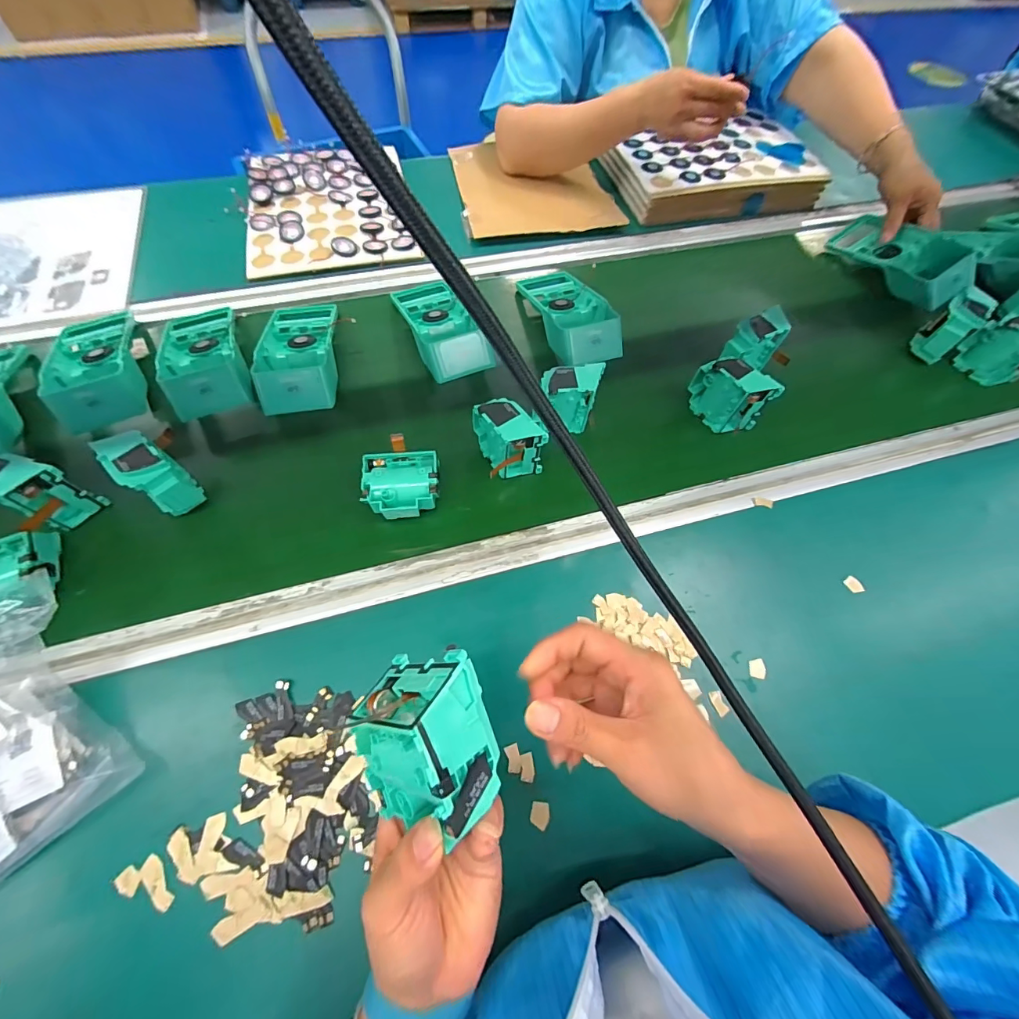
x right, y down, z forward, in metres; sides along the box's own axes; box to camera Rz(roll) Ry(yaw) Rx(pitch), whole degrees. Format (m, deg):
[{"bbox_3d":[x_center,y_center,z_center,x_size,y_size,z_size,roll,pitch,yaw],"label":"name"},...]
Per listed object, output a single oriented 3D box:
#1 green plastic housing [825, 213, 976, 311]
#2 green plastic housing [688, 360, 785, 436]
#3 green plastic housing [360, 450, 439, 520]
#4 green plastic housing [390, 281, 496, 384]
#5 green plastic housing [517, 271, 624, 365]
[{"bbox_3d":[0.579,-0.369,0.641,0.077,0.066,0.208,-14,53,-10],"label":"green plastic housing"},{"bbox_3d":[0.252,-0.131,0.504,0.084,0.076,0.036,40,68,15],"label":"green plastic housing"},{"bbox_3d":[-0.111,-0.022,0.455,0.074,0.042,0.066,-5,65,-6],"label":"green plastic housing"},{"bbox_3d":[-0.087,-0.239,0.553,0.086,0.043,0.180,-20,67,-12],"label":"green plastic housing"},{"bbox_3d":[0.078,-0.266,0.574,0.092,0.047,0.187,-18,67,-12],"label":"green plastic housing"}]

